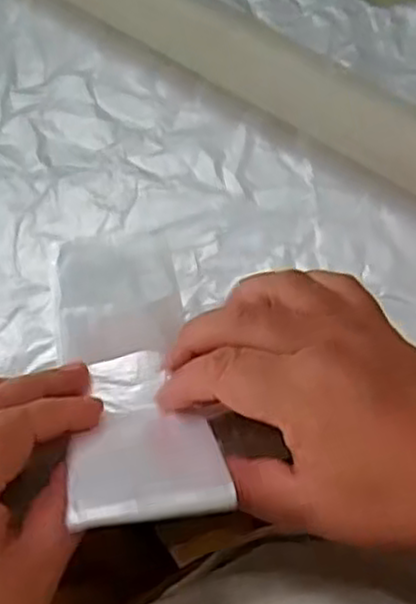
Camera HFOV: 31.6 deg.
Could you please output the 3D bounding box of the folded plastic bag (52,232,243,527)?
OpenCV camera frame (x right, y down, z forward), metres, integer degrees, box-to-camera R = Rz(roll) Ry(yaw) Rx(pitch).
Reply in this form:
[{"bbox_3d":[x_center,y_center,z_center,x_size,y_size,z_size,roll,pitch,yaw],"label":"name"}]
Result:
[{"bbox_3d":[-0.034,0.034,0.335,0.060,0.042,0.148,-10,49,-6],"label":"folded plastic bag"}]

